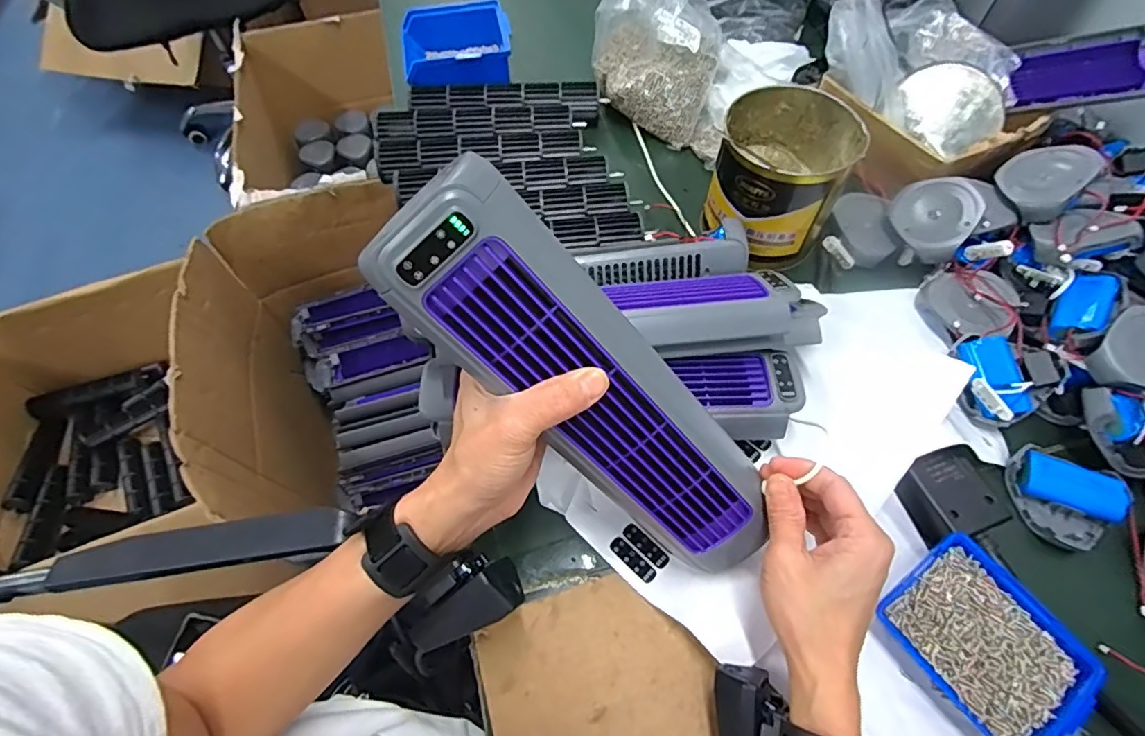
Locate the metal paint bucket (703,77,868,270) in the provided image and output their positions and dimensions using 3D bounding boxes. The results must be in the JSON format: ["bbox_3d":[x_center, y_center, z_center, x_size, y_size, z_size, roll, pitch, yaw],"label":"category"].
[{"bbox_3d":[0.195,-0.181,0.537,0.114,0.109,0.123,0,61,0],"label":"metal paint bucket"}]

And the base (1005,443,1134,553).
[{"bbox_3d":[0.387,0.105,0.434,0.078,0.023,0.069,20,63,11],"label":"base"}]

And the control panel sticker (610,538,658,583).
[{"bbox_3d":[0.046,0.146,0.422,0.040,0.004,0.013,41,69,20],"label":"control panel sticker"}]

